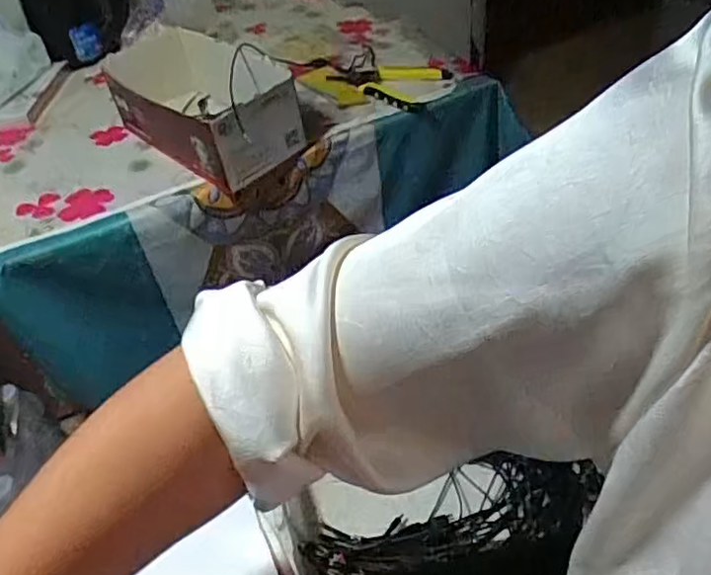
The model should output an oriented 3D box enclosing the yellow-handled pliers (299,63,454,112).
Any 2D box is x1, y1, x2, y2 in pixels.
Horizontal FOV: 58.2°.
[{"bbox_3d":[0.023,-0.283,0.885,0.195,0.025,0.104,8,45,16],"label":"yellow-handled pliers"}]

